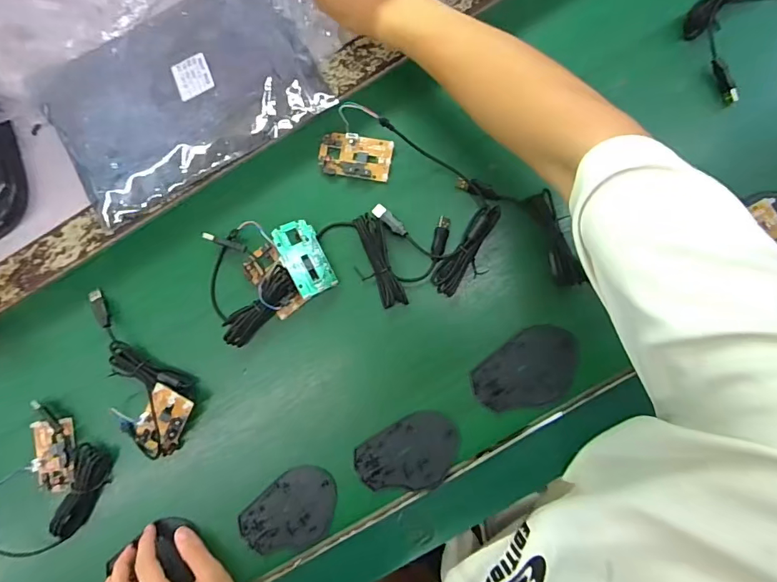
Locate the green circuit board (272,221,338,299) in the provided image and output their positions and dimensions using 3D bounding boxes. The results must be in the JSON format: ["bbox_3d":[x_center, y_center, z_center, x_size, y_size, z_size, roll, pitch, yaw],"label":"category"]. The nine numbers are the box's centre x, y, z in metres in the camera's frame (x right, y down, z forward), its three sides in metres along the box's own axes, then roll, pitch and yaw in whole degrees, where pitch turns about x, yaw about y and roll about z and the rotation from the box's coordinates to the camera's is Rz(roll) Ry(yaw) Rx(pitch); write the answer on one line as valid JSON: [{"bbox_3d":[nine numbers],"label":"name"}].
[{"bbox_3d":[-0.086,-0.035,0.458,0.045,0.006,0.076,-27,92,-31],"label":"green circuit board"}]

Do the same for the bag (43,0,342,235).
[{"bbox_3d":[-0.216,-0.229,0.487,0.315,0.019,0.193,-29,86,4],"label":"bag"}]

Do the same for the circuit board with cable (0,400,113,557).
[{"bbox_3d":[-0.378,0.219,0.482,0.111,0.018,0.155,32,91,6],"label":"circuit board with cable"}]

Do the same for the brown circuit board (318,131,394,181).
[{"bbox_3d":[-0.036,-0.145,0.474,0.077,0.012,0.044,10,89,6],"label":"brown circuit board"}]

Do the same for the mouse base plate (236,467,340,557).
[{"bbox_3d":[-0.101,0.234,0.465,0.110,0.006,0.073,-40,85,3],"label":"mouse base plate"}]

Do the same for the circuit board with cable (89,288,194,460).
[{"bbox_3d":[-0.287,0.095,0.478,0.180,0.027,0.089,41,92,5],"label":"circuit board with cable"}]

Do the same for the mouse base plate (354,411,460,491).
[{"bbox_3d":[0.023,0.171,0.457,0.107,0.004,0.072,-31,86,4],"label":"mouse base plate"}]

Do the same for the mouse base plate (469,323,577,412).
[{"bbox_3d":[0.144,0.083,0.447,0.109,0.007,0.073,-40,85,3],"label":"mouse base plate"}]

